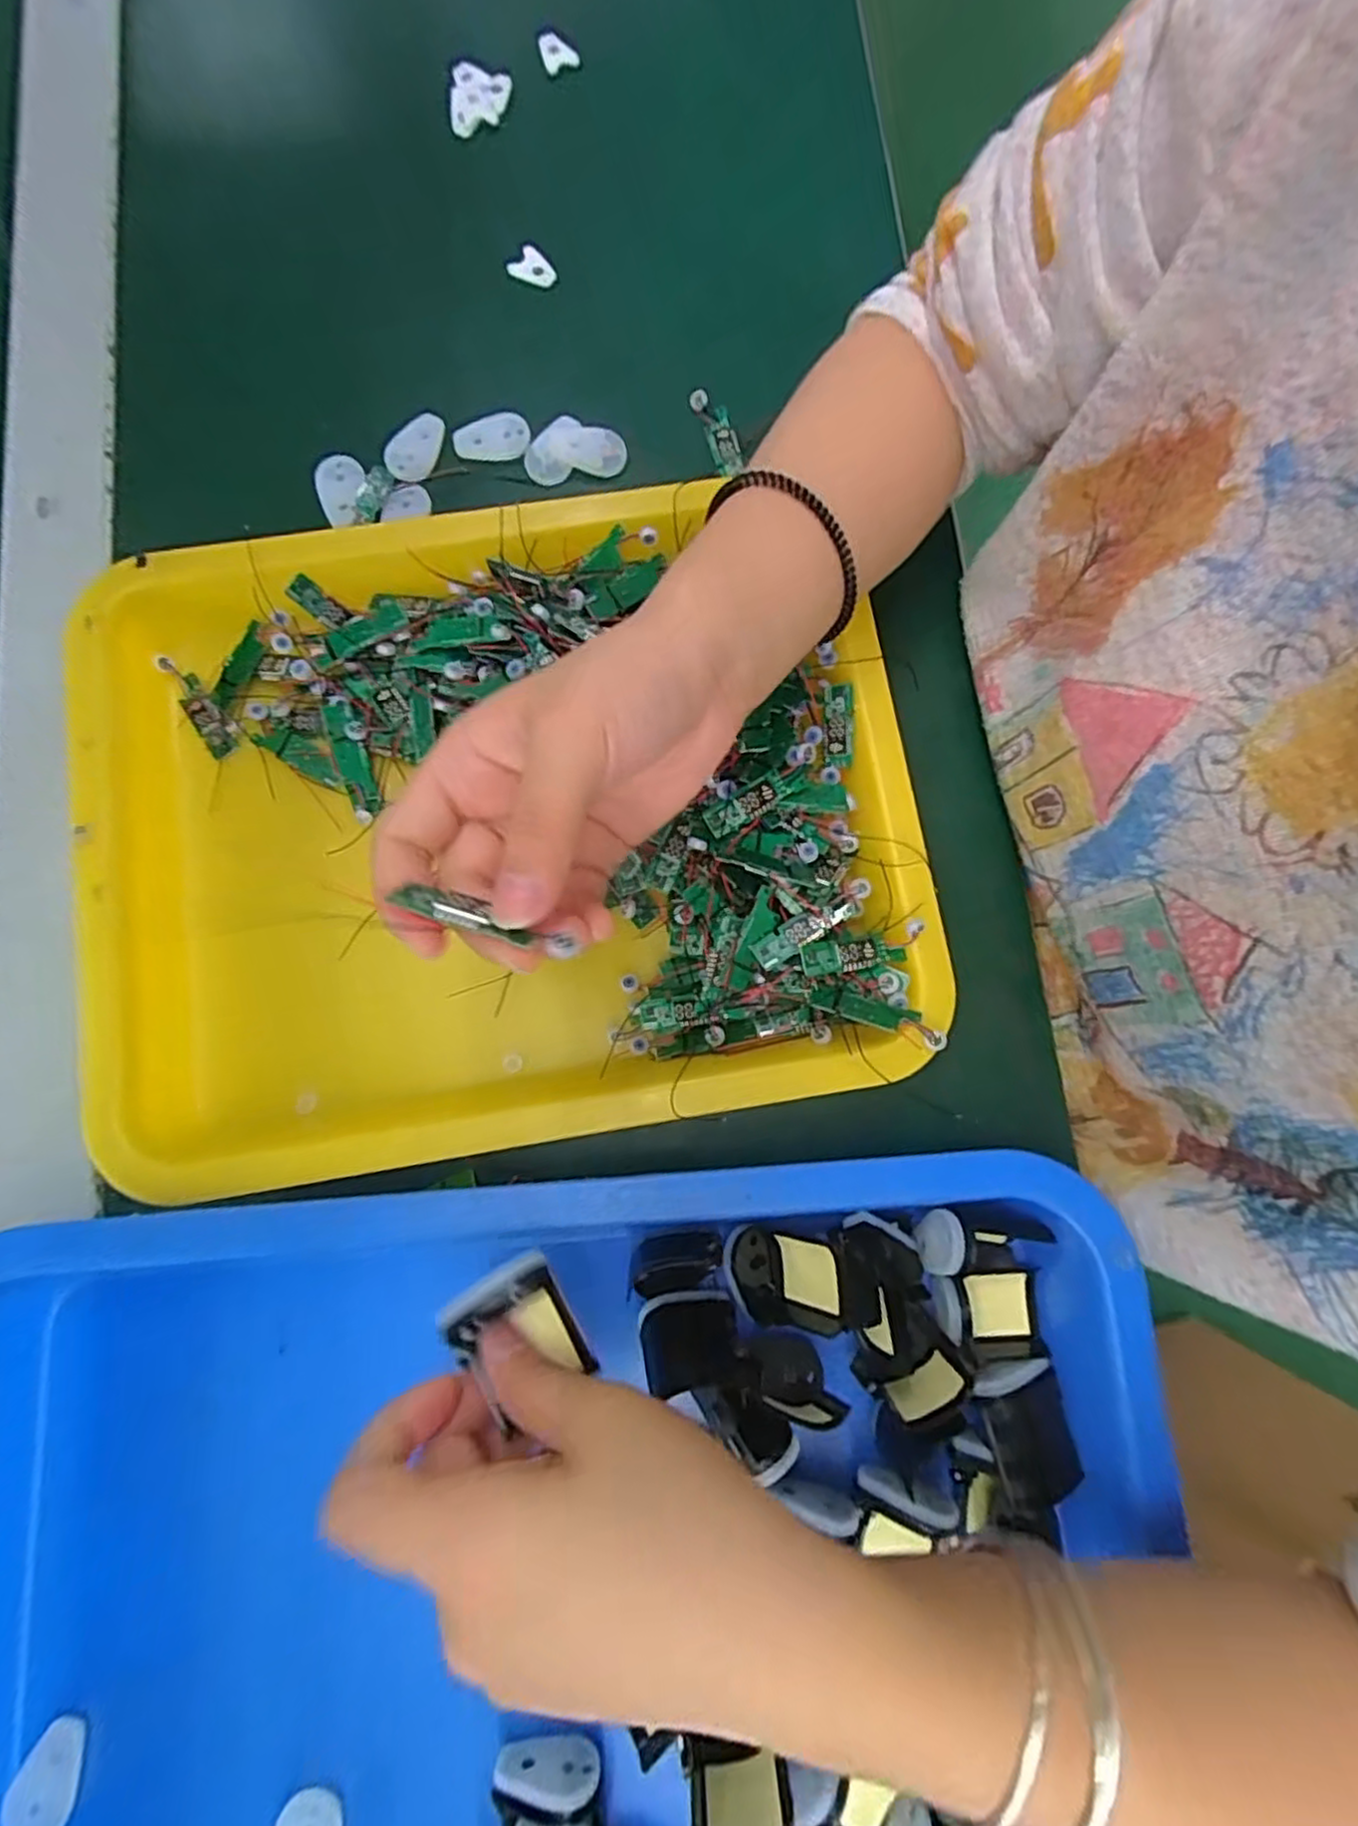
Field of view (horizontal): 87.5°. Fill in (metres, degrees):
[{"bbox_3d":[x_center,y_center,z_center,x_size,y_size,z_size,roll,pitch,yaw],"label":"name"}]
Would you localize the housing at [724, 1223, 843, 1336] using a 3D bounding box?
[{"bbox_3d":[0.038,0.137,0.265,0.039,0.021,0.037,-5,80,-2],"label":"housing"}]

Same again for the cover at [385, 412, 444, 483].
[{"bbox_3d":[-0.125,-0.223,0.338,0.020,0.007,0.035,36,81,5],"label":"cover"}]

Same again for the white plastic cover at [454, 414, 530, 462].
[{"bbox_3d":[-0.090,-0.227,0.340,0.036,0.009,0.016,-14,80,-3],"label":"white plastic cover"}]

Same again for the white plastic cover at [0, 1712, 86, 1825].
[{"bbox_3d":[-0.218,0.301,0.245,0.023,0.009,0.031,26,80,3],"label":"white plastic cover"}]

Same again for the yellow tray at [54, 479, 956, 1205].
[{"bbox_3d":[-0.075,-0.039,0.300,0.329,0.046,0.260,-10,80,-3],"label":"yellow tray"}]

